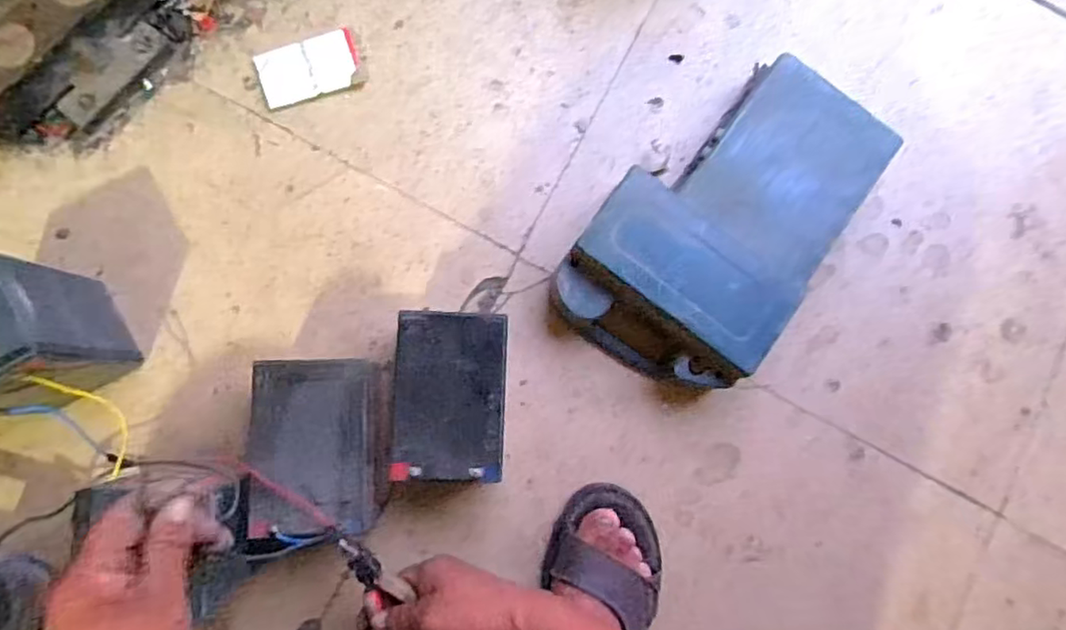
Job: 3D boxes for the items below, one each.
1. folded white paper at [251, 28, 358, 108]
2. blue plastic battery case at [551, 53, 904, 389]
[{"bbox_3d":[-0.245,-0.271,0.673,0.107,0.008,0.063,-19,86,-7],"label":"folded white paper"},{"bbox_3d":[0.198,-0.104,0.642,0.215,0.094,0.360,36,82,-1],"label":"blue plastic battery case"}]

